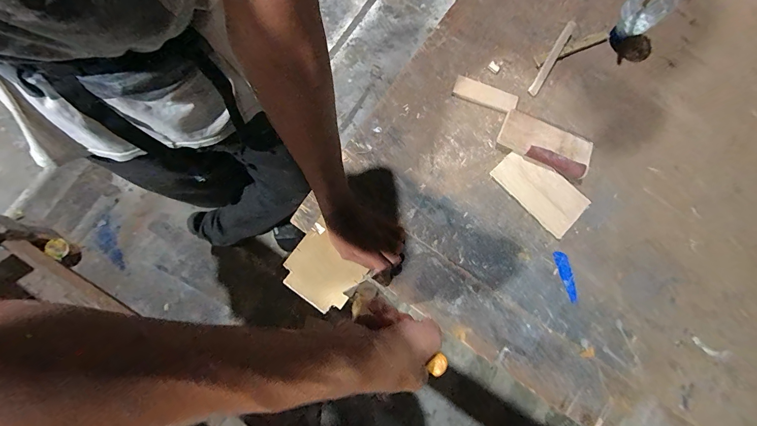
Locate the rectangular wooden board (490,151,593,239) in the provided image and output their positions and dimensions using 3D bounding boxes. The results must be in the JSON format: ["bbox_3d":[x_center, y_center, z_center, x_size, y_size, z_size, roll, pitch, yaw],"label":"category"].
[{"bbox_3d":[0.268,-0.040,0.560,0.082,0.014,0.150,-43,82,-9],"label":"rectangular wooden board"}]

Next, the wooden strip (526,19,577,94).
[{"bbox_3d":[0.318,-0.285,0.616,0.018,0.009,0.166,31,79,5],"label":"wooden strip"}]

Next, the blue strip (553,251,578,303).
[{"bbox_3d":[0.303,0.101,0.537,0.021,0.004,0.080,-12,79,-4],"label":"blue strip"}]

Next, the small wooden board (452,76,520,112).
[{"bbox_3d":[0.190,-0.210,0.597,0.111,0.008,0.040,22,79,3],"label":"small wooden board"}]

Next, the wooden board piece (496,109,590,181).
[{"bbox_3d":[0.282,-0.118,0.569,0.149,0.031,0.078,25,79,4],"label":"wooden board piece"}]

